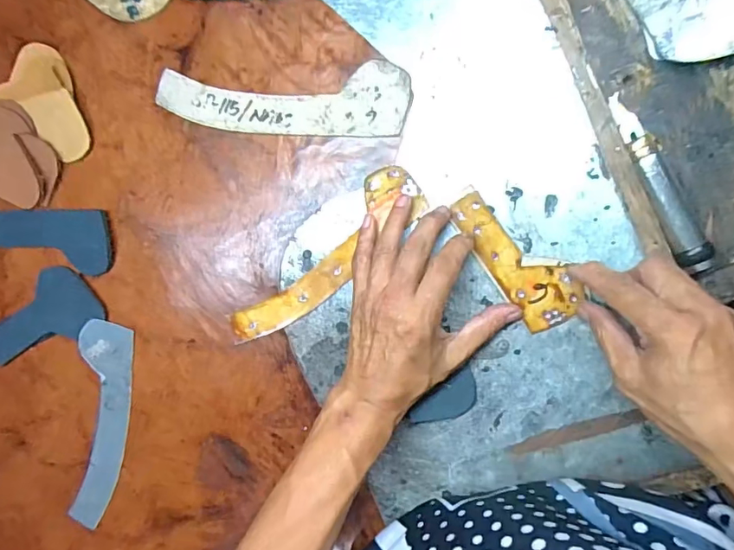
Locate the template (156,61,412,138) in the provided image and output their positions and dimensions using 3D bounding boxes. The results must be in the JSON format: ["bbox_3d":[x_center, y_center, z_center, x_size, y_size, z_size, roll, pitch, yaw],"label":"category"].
[{"bbox_3d":[-0.070,-0.139,0.394,0.207,0.004,0.054,2,96,9],"label":"template"}]

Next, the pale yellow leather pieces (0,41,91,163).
[{"bbox_3d":[-0.346,-0.158,0.430,0.218,0.015,0.093,7,101,5],"label":"pale yellow leather pieces"}]

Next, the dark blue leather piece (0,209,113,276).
[{"bbox_3d":[-0.326,-0.031,0.440,0.206,0.011,0.055,1,101,6],"label":"dark blue leather piece"}]

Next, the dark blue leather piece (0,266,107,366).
[{"bbox_3d":[-0.345,0.056,0.459,0.219,0.004,0.061,-25,95,11],"label":"dark blue leather piece"}]

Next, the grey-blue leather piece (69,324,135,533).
[{"bbox_3d":[-0.249,0.141,0.452,0.050,0.004,0.196,11,101,4],"label":"grey-blue leather piece"}]

